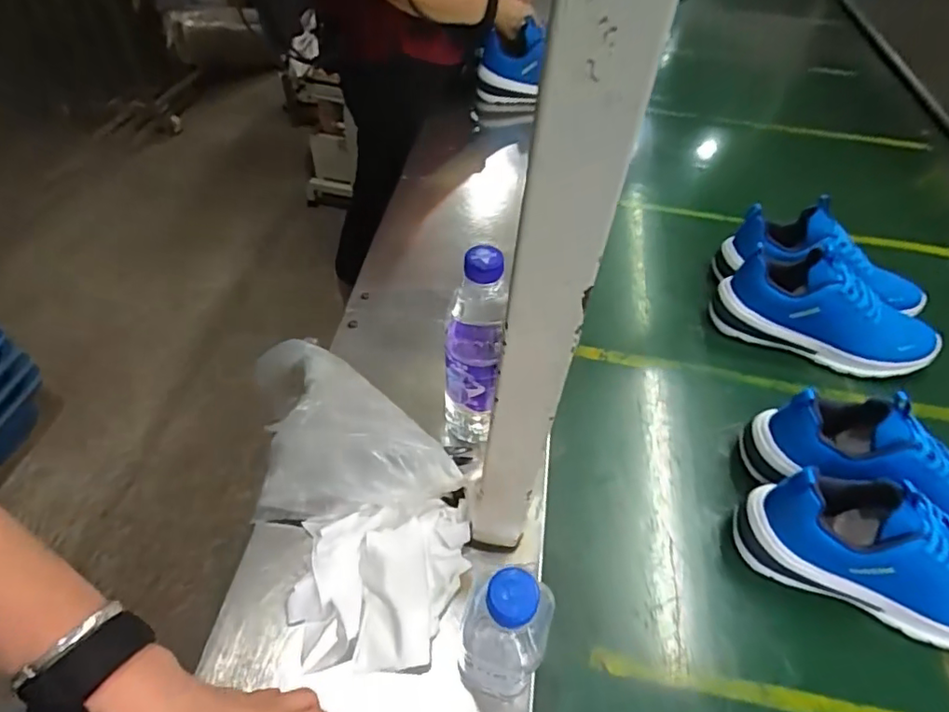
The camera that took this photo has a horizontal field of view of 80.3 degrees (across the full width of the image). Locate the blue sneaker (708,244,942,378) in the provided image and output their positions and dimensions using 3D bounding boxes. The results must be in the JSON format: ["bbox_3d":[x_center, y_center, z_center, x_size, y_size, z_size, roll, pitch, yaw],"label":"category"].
[{"bbox_3d":[0.442,-0.050,0.698,0.258,0.137,0.091,18,50,13],"label":"blue sneaker"}]

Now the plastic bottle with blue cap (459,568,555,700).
[{"bbox_3d":[0.020,0.194,0.403,0.061,0.166,0.065,16,50,11],"label":"plastic bottle with blue cap"}]

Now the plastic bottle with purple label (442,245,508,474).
[{"bbox_3d":[-0.001,0.011,0.521,0.056,0.245,0.072,9,49,5],"label":"plastic bottle with purple label"}]

